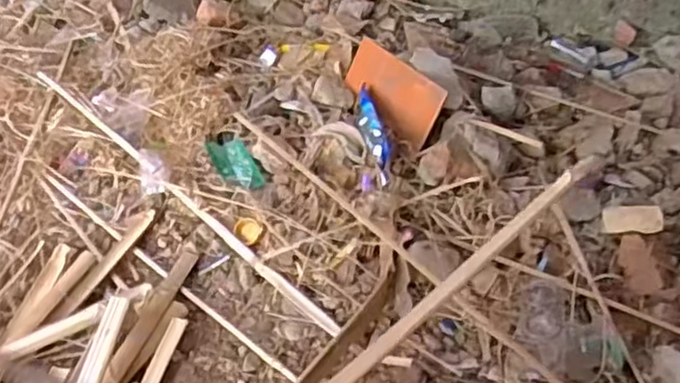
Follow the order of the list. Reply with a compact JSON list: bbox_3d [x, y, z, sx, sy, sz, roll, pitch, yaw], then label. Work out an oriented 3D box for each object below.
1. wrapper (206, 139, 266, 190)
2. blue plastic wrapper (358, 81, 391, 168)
[{"bbox_3d":[-0.162,-0.043,1.054,0.055,0.015,0.114,-28,56,-23],"label":"wrapper"},{"bbox_3d":[0.050,-0.103,1.070,0.025,0.049,0.170,-7,45,-8],"label":"blue plastic wrapper"}]

